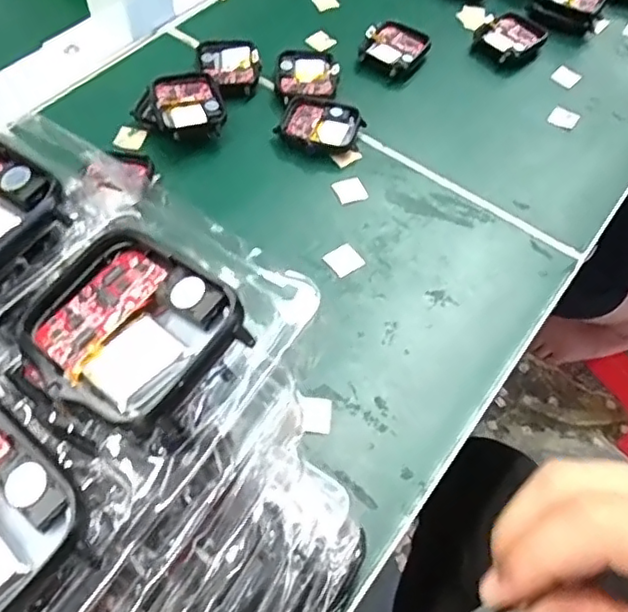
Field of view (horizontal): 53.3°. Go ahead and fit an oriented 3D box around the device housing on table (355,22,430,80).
[{"bbox_3d":[0.052,-0.168,0.407,0.037,0.013,0.043,30,61,15],"label":"device housing on table"}]

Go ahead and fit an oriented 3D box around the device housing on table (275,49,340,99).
[{"bbox_3d":[-0.004,-0.142,0.386,0.038,0.009,0.048,-3,57,-5],"label":"device housing on table"}]

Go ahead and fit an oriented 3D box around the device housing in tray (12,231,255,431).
[{"bbox_3d":[-0.041,0.003,0.134,0.045,0.009,0.037,39,63,20],"label":"device housing in tray"}]

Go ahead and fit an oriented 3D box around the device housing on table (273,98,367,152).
[{"bbox_3d":[0.003,-0.103,0.360,0.046,0.009,0.037,12,57,4],"label":"device housing on table"}]

